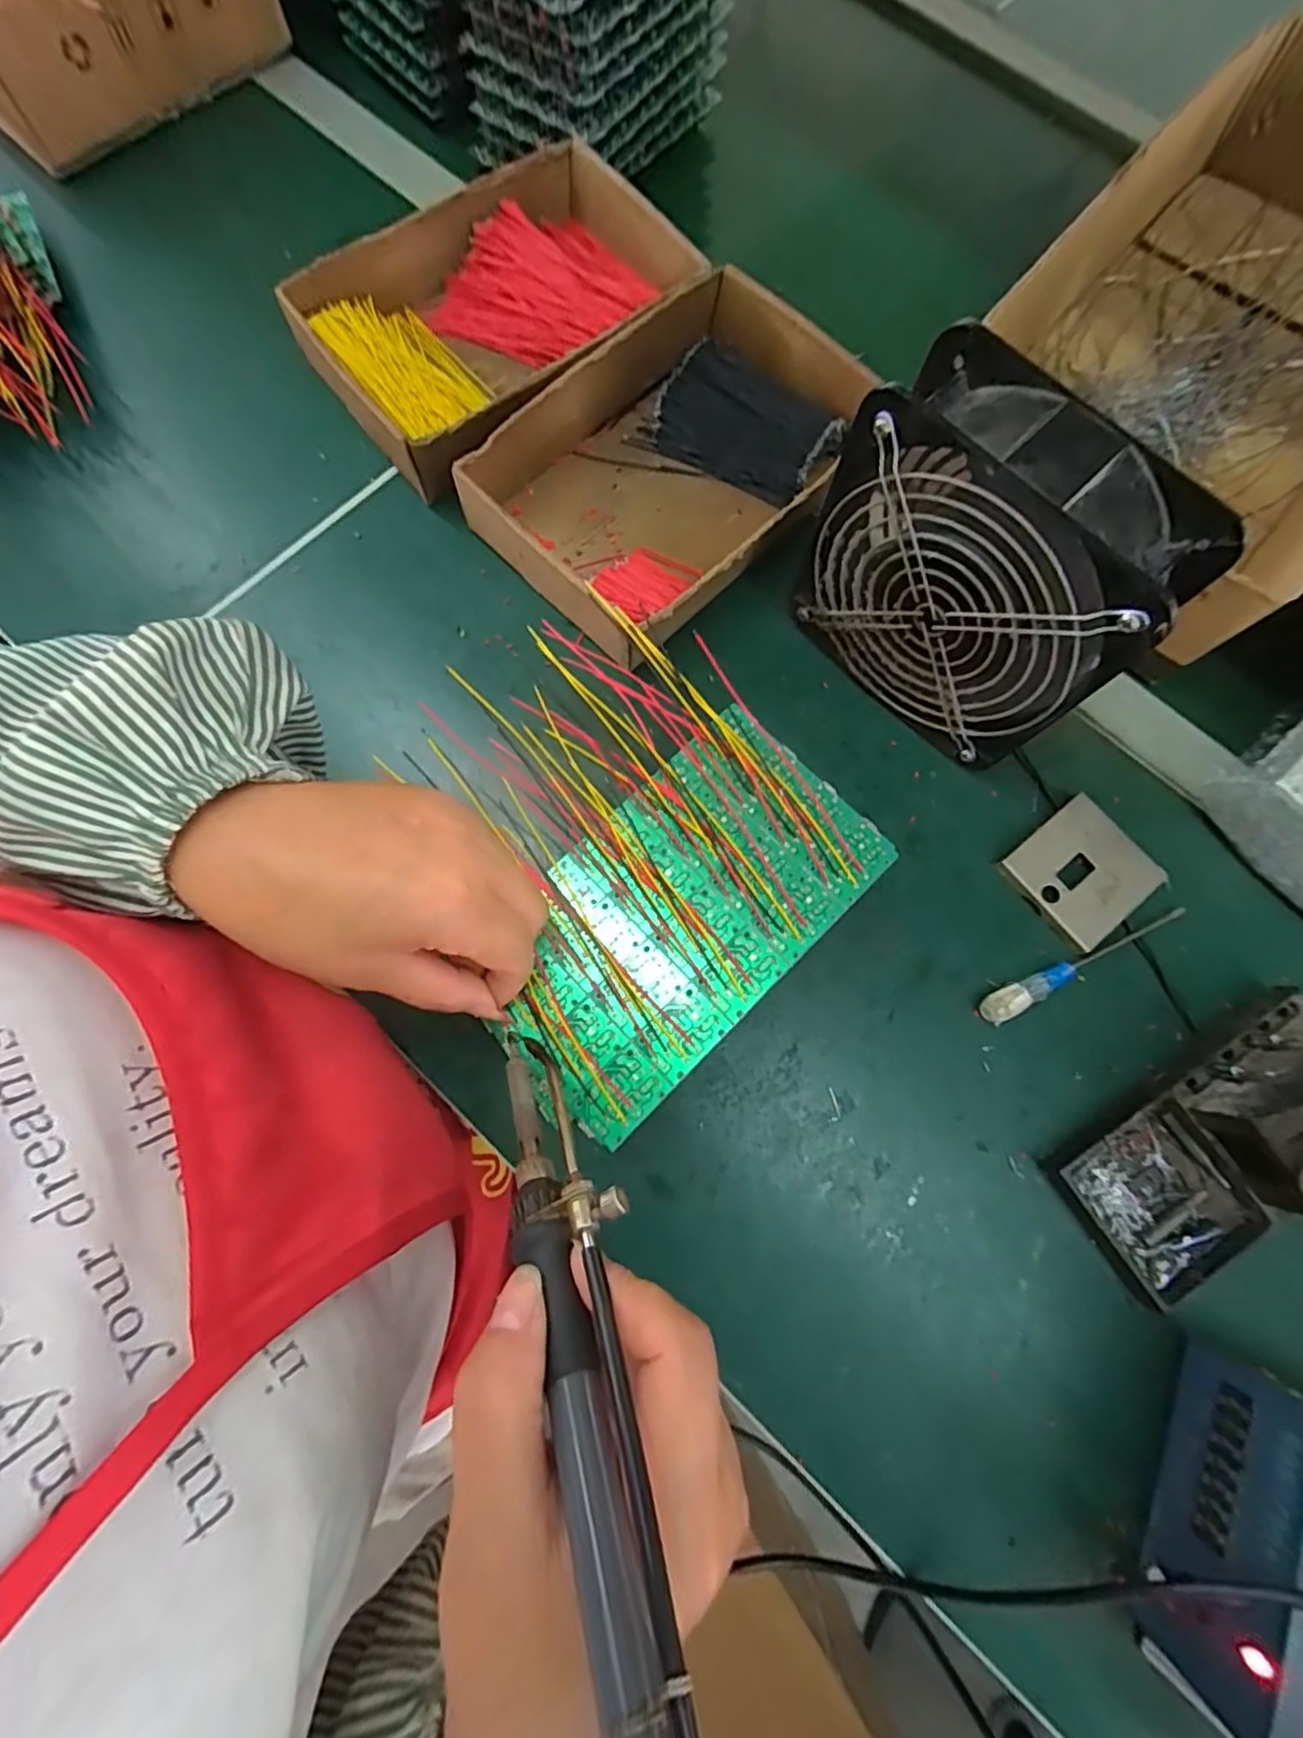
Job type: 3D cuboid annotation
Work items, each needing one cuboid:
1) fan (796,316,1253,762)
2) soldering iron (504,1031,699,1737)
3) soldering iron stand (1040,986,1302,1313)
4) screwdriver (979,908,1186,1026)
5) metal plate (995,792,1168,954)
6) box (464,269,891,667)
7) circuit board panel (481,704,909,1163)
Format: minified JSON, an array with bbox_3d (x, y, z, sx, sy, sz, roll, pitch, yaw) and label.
[{"bbox_3d":[0.153,-0.136,0.317,0.059,0.150,0.144,-42,80,-10],"label":"fan"},{"bbox_3d":[-0.016,0.125,0.173,0.031,0.020,0.203,-19,41,-5],"label":"soldering iron"},{"bbox_3d":[0.278,0.125,0.294,0.158,0.071,0.075,-35,79,-9],"label":"soldering iron stand"},{"bbox_3d":[0.230,0.050,0.342,0.127,0.012,0.016,-23,78,-6],"label":"screwdriver"},{"bbox_3d":[0.234,0.002,0.354,0.065,0.011,0.065,-39,80,-10],"label":"metal plate"},{"bbox_3d":[0.019,-0.243,0.391,0.155,0.044,0.240,43,79,9],"label":"box"},{"bbox_3d":[0.012,0.018,0.279,0.172,0.004,0.100,-43,81,-10],"label":"circuit board panel"}]

